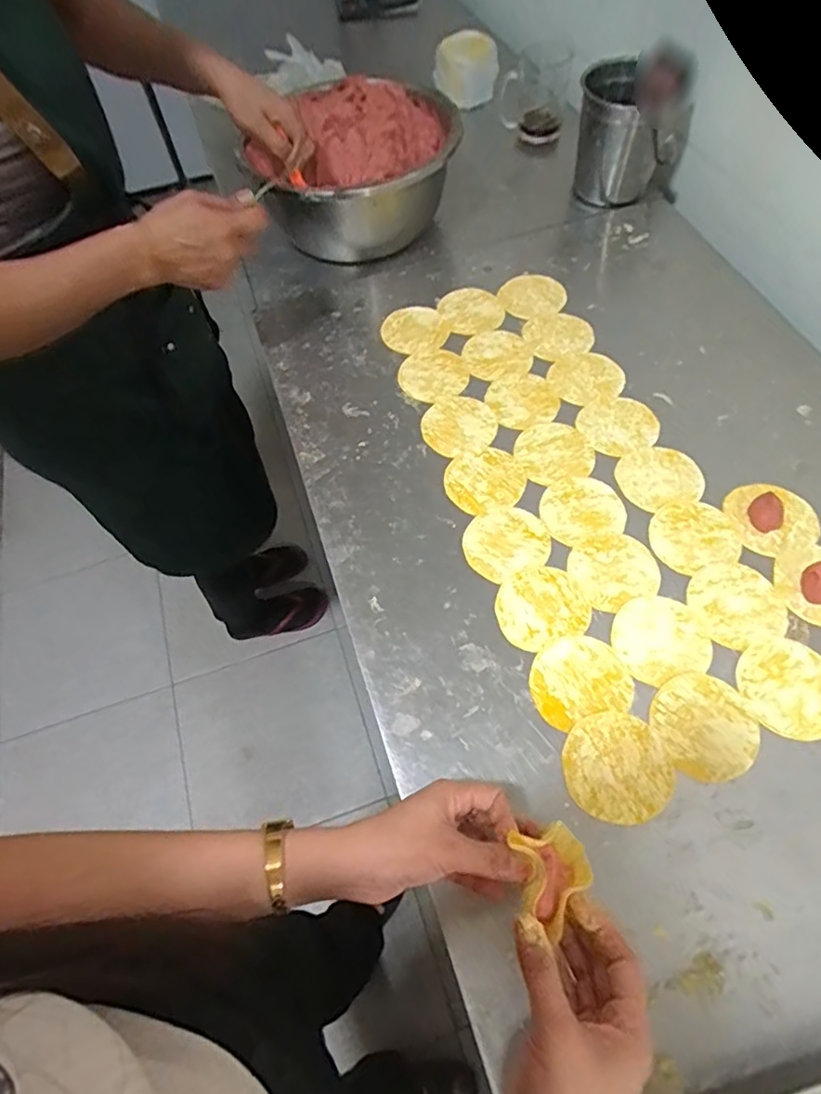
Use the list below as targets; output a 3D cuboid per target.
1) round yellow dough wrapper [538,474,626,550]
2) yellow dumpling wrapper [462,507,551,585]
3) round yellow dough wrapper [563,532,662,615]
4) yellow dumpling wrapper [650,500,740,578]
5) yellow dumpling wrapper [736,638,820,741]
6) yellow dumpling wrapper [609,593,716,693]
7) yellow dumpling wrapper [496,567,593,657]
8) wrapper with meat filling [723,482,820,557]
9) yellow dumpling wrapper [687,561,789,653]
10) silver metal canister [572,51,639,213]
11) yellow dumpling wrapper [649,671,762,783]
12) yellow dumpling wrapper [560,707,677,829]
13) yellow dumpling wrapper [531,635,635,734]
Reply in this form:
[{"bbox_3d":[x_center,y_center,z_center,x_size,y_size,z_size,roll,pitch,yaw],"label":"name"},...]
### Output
[{"bbox_3d":[0.173,-0.036,0.593,0.081,0.004,0.083,-2,61,3],"label":"round yellow dough wrapper"},{"bbox_3d":[0.094,-0.005,0.581,0.084,0.004,0.074,-23,62,-9],"label":"yellow dumpling wrapper"},{"bbox_3d":[0.193,0.021,0.559,0.078,0.004,0.073,-2,61,3],"label":"round yellow dough wrapper"},{"bbox_3d":[0.273,-0.013,0.571,0.081,0.004,0.075,-2,61,3],"label":"yellow dumpling wrapper"},{"bbox_3d":[0.319,0.117,0.492,0.082,0.004,0.082,-2,61,3],"label":"yellow dumpling wrapper"},{"bbox_3d":[0.220,0.079,0.522,0.079,0.004,0.077,-2,61,3],"label":"yellow dumpling wrapper"},{"bbox_3d":[0.119,0.053,0.544,0.083,0.004,0.074,-21,62,-8],"label":"yellow dumpling wrapper"},{"bbox_3d":[0.353,-0.032,0.568,0.078,0.016,0.081,-2,61,3],"label":"wrapper with meat filling"},{"bbox_3d":[0.294,0.050,0.534,0.077,0.004,0.078,-19,62,-7],"label":"yellow dumpling wrapper"},{"bbox_3d":[0.266,-0.550,0.794,0.078,0.136,0.085,-12,61,-3],"label":"silver metal canister"},{"bbox_3d":[0.238,0.145,0.480,0.079,0.004,0.081,-23,62,-9],"label":"yellow dumpling wrapper"},{"bbox_3d":[0.164,0.174,0.468,0.082,0.004,0.081,-2,61,3],"label":"yellow dumpling wrapper"},{"bbox_3d":[0.144,0.113,0.509,0.083,0.004,0.073,-17,61,-5],"label":"yellow dumpling wrapper"}]

